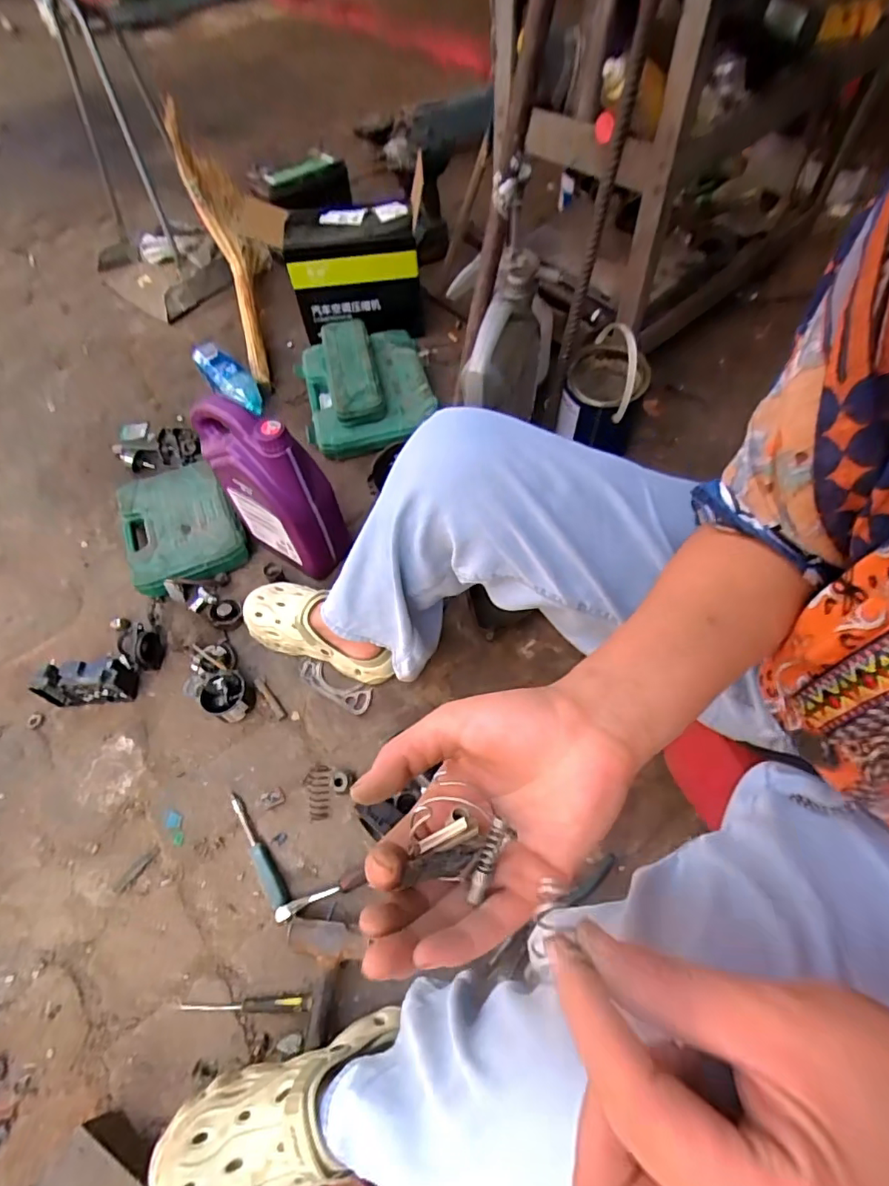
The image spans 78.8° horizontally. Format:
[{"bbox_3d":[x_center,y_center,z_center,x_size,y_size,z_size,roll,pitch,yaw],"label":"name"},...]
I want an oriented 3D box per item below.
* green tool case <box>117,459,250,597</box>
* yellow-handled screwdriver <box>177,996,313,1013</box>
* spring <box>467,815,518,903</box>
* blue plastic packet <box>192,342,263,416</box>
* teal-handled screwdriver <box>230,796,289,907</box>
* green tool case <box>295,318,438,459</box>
[{"bbox_3d":[-0.465,-0.118,0.959,0.194,0.052,0.242,-21,60,-10],"label":"green tool case"},{"bbox_3d":[-0.229,0.471,0.619,0.152,0.021,0.015,-2,59,0],"label":"yellow-handled screwdriver"},{"bbox_3d":[0.019,0.113,0.231,0.008,0.005,0.034,21,85,13],"label":"spring"},{"bbox_3d":[-0.447,-0.440,1.125,0.189,0.079,0.075,41,67,5],"label":"blue plastic packet"},{"bbox_3d":[-0.246,0.331,0.704,0.020,0.023,0.160,-32,63,-17],"label":"teal-handled screwdriver"},{"bbox_3d":[-0.162,-0.423,1.102,0.255,0.106,0.288,-13,59,-5],"label":"green tool case"}]

